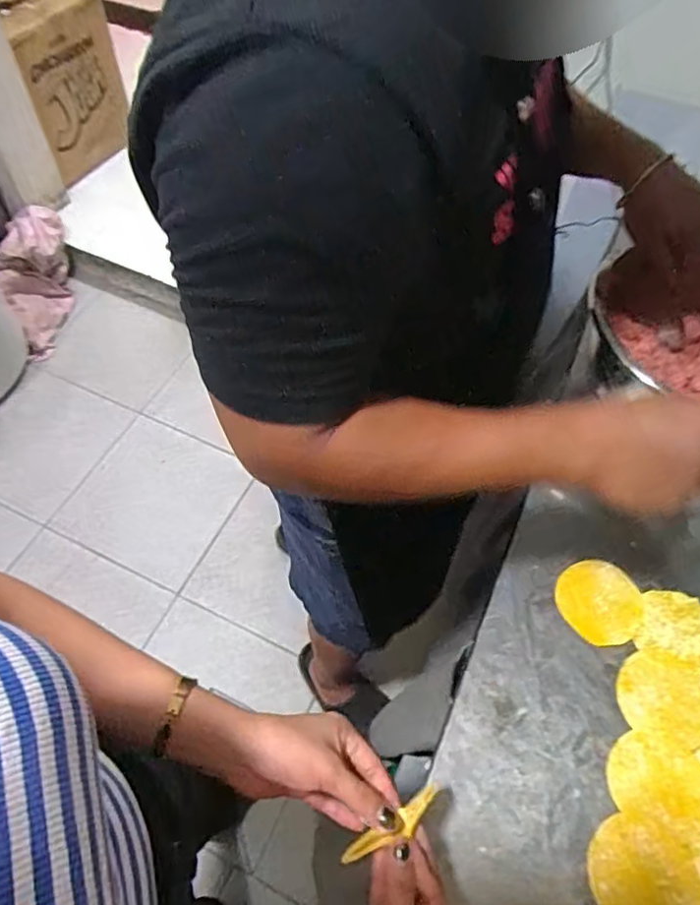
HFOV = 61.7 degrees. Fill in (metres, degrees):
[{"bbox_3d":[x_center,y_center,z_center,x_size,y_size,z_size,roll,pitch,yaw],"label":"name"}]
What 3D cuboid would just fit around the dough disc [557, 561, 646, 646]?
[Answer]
[{"bbox_3d":[0.246,0.146,0.575,0.083,0.007,0.079,1,56,-1],"label":"dough disc"}]

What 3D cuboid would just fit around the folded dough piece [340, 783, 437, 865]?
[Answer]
[{"bbox_3d":[0.030,0.258,0.401,0.079,0.022,0.017,-28,61,-12],"label":"folded dough piece"}]

